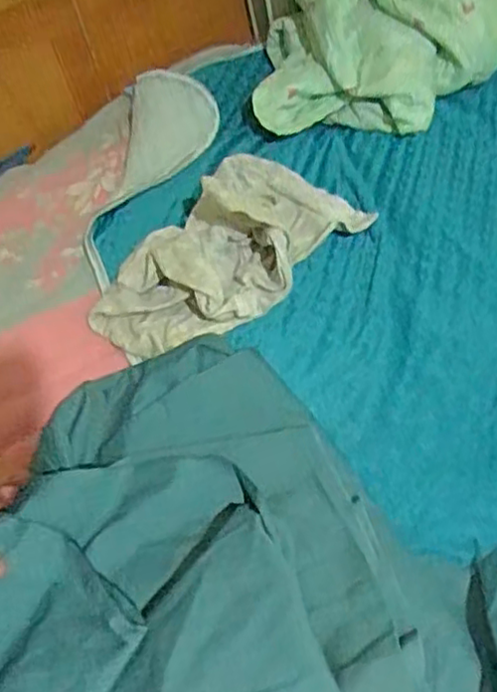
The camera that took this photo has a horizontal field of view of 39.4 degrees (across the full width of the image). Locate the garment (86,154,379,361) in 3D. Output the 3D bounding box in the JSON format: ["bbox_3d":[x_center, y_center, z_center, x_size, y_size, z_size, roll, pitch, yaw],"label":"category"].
[{"bbox_3d":[-0.023,-0.114,0.716,0.173,0.080,0.284,28,56,28],"label":"garment"}]

